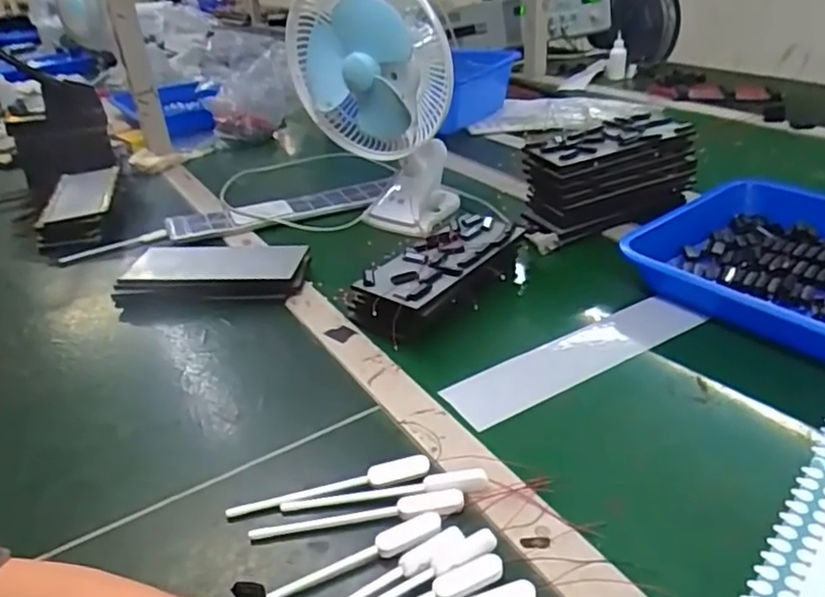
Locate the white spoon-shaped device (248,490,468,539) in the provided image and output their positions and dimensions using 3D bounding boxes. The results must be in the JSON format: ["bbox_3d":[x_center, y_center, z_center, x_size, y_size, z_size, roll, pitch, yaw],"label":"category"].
[{"bbox_3d":[-0.037,0.147,0.432,0.144,0.005,0.018,-8,31,-3],"label":"white spoon-shaped device"}]

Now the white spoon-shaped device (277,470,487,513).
[{"bbox_3d":[-0.020,0.136,0.450,0.144,0.009,0.015,-6,31,-1],"label":"white spoon-shaped device"}]

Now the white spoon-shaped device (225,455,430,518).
[{"bbox_3d":[-0.060,0.135,0.461,0.145,0.011,0.021,-8,31,-4],"label":"white spoon-shaped device"}]

